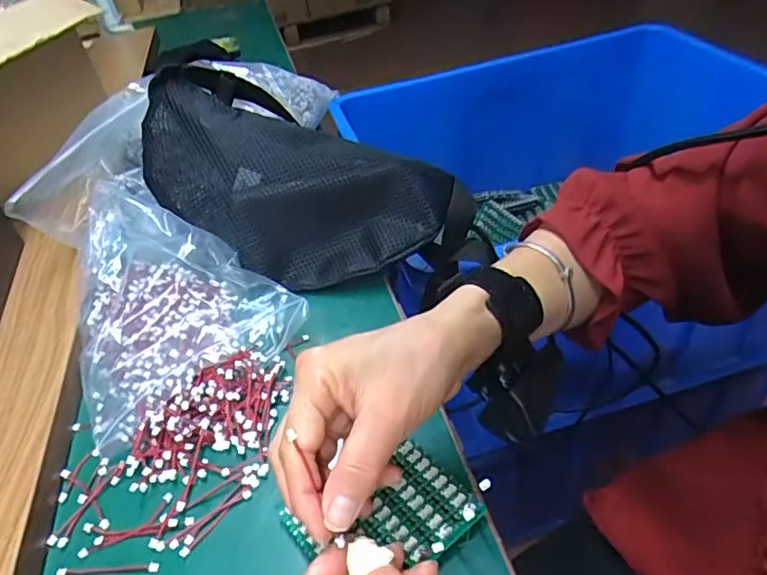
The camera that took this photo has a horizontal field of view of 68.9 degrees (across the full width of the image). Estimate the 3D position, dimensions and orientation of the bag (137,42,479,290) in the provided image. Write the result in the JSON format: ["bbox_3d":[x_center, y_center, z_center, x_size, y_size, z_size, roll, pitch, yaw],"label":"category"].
[{"bbox_3d":[-0.077,-0.092,0.488,0.299,0.092,0.145,26,47,8],"label":"bag"}]

